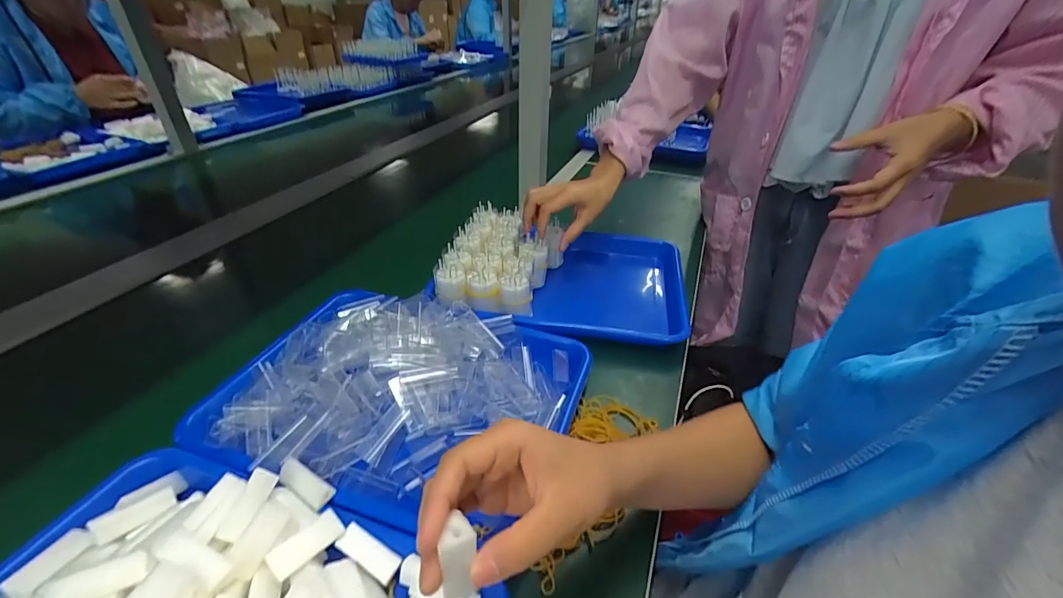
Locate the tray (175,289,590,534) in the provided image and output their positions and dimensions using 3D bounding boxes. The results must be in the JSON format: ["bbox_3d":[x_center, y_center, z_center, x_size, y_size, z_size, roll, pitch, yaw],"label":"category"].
[{"bbox_3d":[-0.121,0.080,0.434,0.315,0.057,0.239,10,36,13],"label":"tray"}]

